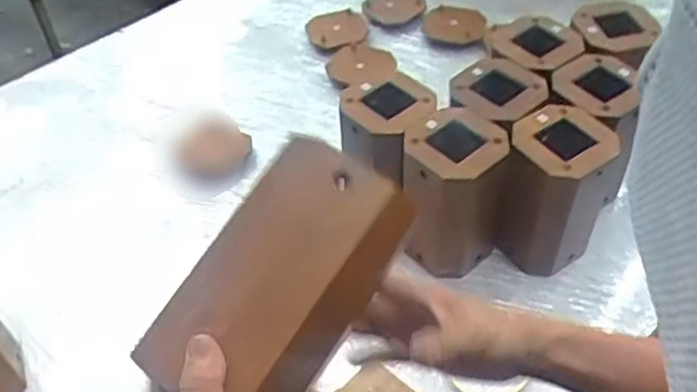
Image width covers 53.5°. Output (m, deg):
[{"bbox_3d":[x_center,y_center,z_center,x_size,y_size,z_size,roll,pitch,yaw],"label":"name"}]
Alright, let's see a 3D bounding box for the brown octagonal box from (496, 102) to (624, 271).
[{"bbox_3d":[0.228,-0.002,0.775,0.102,0.161,0.113,23,53,23],"label":"brown octagonal box"}]

